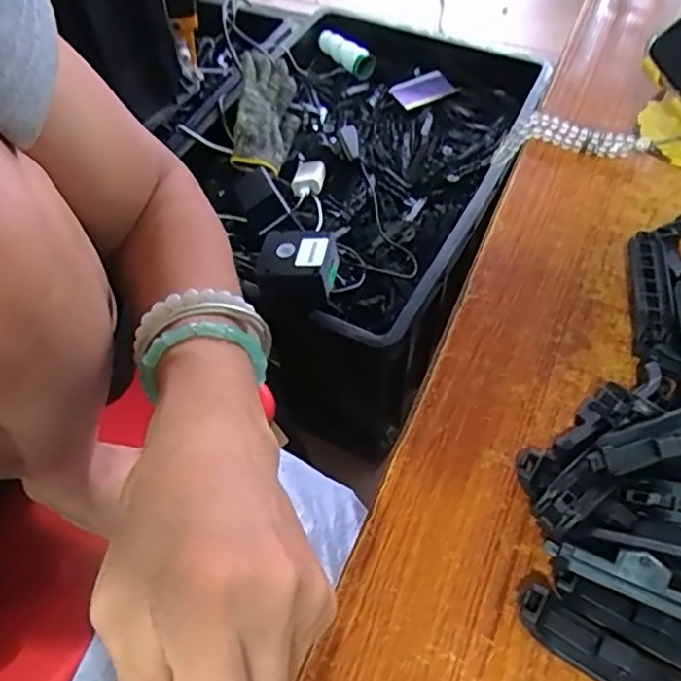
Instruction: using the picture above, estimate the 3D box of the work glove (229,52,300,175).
[{"bbox_3d":[-0.109,-0.330,0.908,0.042,0.100,0.209,-19,58,40],"label":"work glove"}]

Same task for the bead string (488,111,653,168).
[{"bbox_3d":[0.151,-0.129,0.419,0.098,0.036,0.023,11,55,25],"label":"bead string"}]

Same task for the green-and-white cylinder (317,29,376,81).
[{"bbox_3d":[0.009,-0.477,1.044,0.039,0.037,0.124,-33,61,-19],"label":"green-and-white cylinder"}]

